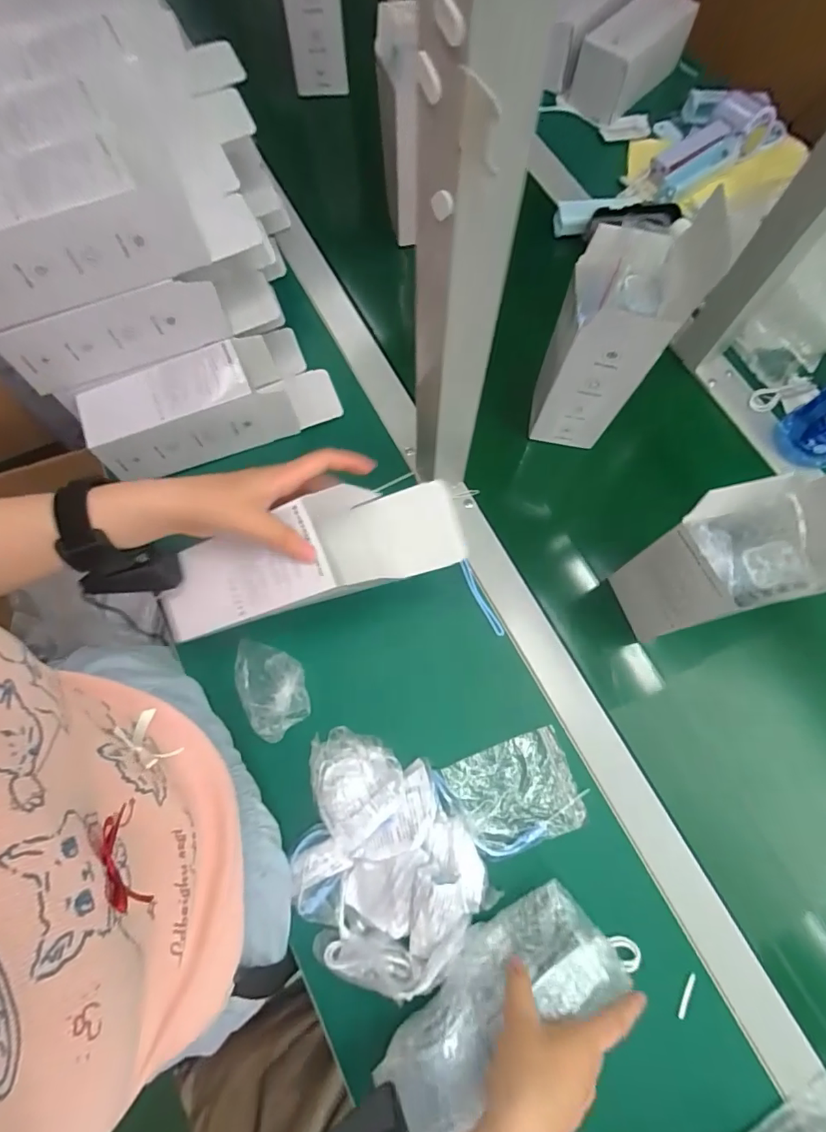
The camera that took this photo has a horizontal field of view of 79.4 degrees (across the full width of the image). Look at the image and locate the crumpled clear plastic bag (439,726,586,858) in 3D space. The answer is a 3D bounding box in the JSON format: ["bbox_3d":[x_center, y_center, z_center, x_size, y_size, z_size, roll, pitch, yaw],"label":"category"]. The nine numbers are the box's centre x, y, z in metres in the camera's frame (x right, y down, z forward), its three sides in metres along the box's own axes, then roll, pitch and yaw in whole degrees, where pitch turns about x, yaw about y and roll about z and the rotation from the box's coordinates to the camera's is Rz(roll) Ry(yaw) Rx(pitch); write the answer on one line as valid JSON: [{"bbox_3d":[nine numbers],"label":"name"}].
[{"bbox_3d":[0.092,0.204,0.445,0.106,0.016,0.085,-20,75,-4],"label":"crumpled clear plastic bag"}]

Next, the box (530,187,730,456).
[{"bbox_3d":[0.175,-0.208,0.461,0.082,0.202,0.090,12,75,5],"label":"box"}]

